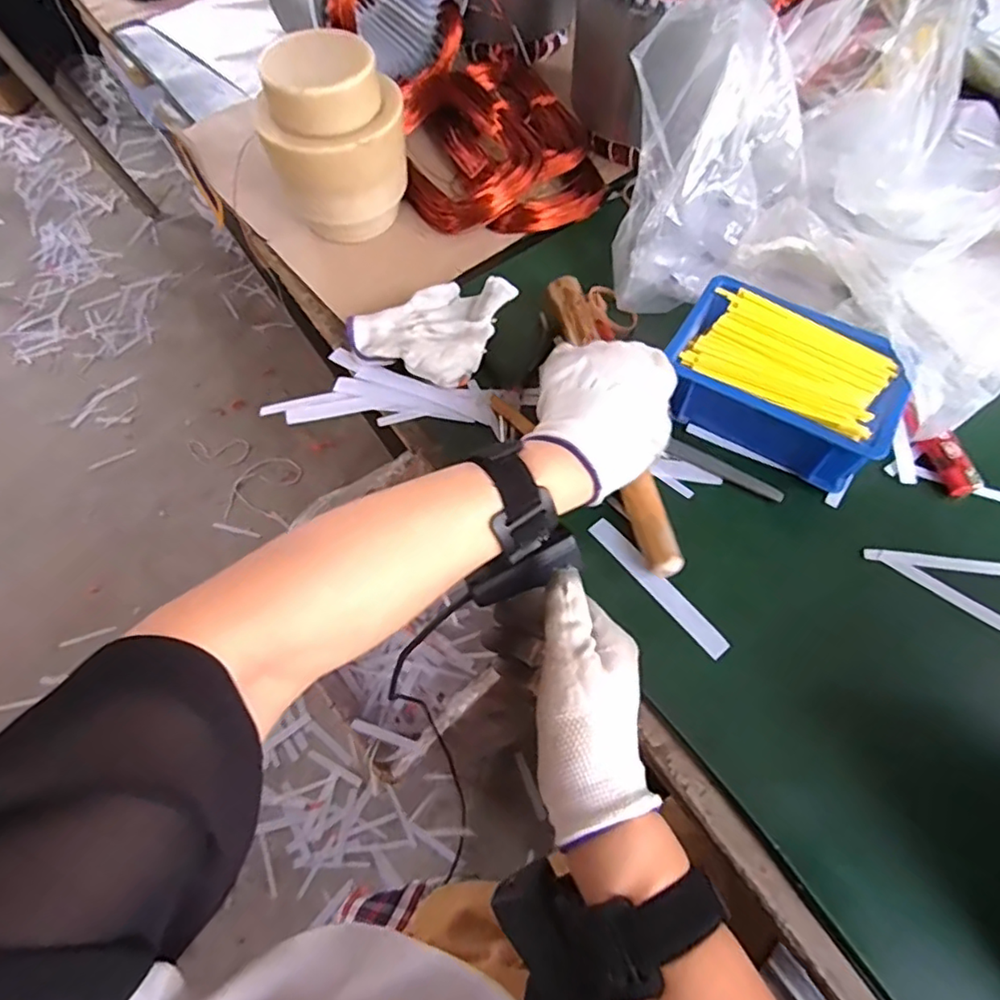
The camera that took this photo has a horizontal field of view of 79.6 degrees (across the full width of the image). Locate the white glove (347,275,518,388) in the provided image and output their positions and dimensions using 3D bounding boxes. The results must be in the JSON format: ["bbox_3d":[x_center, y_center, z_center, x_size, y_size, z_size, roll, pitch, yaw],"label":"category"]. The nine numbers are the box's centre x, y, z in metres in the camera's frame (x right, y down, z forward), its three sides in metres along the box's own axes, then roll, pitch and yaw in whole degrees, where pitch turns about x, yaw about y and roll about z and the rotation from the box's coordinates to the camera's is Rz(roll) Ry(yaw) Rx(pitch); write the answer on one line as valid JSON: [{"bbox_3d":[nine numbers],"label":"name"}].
[{"bbox_3d":[-0.054,-0.132,0.459,0.103,0.048,0.094,27,68,15],"label":"white glove"}]

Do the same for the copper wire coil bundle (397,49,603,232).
[{"bbox_3d":[-0.012,-0.343,0.564,0.171,0.054,0.225,-13,64,-4],"label":"copper wire coil bundle"}]

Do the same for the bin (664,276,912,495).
[{"bbox_3d":[0.183,-0.072,0.404,0.141,0.057,0.104,30,68,16],"label":"bin"}]

